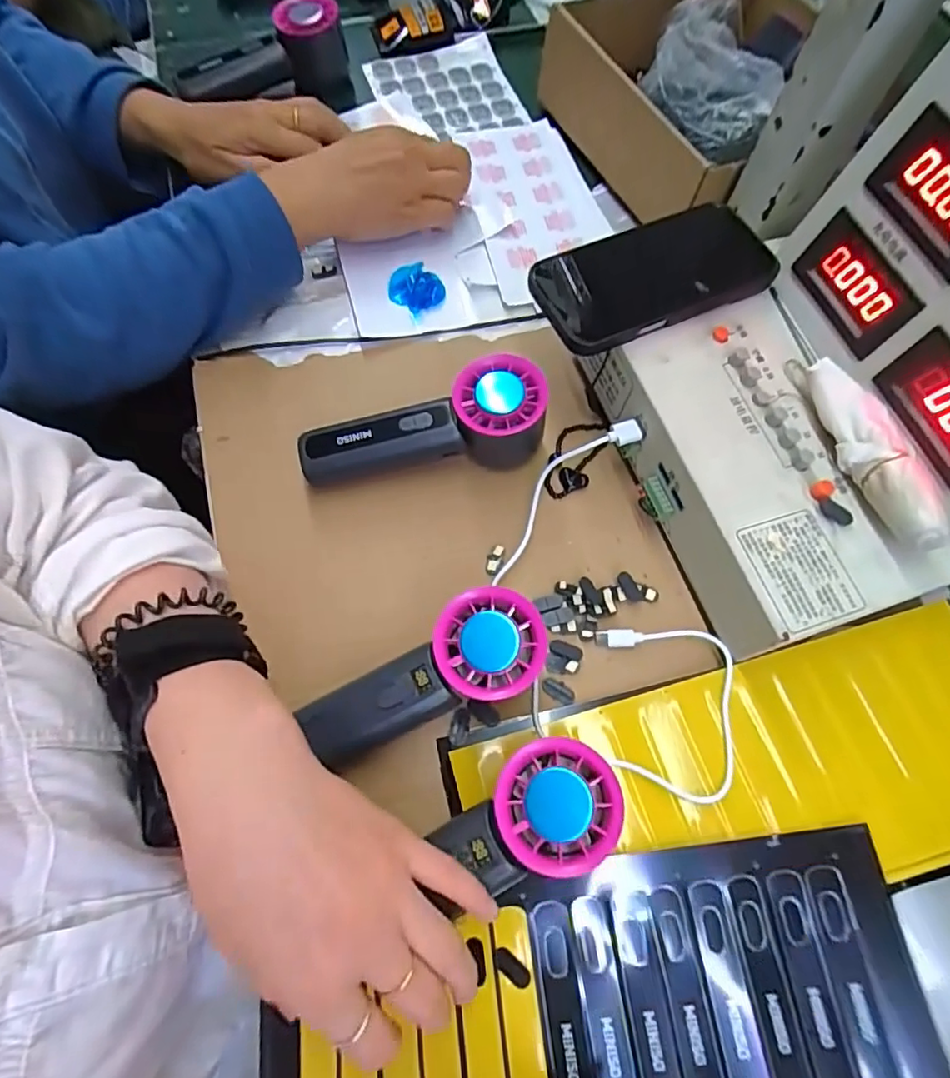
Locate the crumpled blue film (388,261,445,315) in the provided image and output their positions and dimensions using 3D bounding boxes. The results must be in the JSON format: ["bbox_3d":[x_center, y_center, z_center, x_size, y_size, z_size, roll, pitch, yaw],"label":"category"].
[{"bbox_3d":[-0.044,-0.188,0.439,0.041,0.016,0.032,-6,68,-5],"label":"crumpled blue film"}]

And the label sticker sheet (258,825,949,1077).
[{"bbox_3d":[0.052,0.218,0.275,0.305,0.009,0.110,-8,68,0],"label":"label sticker sheet"}]

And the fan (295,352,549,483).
[{"bbox_3d":[-0.034,-0.071,0.373,0.153,0.060,0.056,-5,69,-2],"label":"fan"}]

